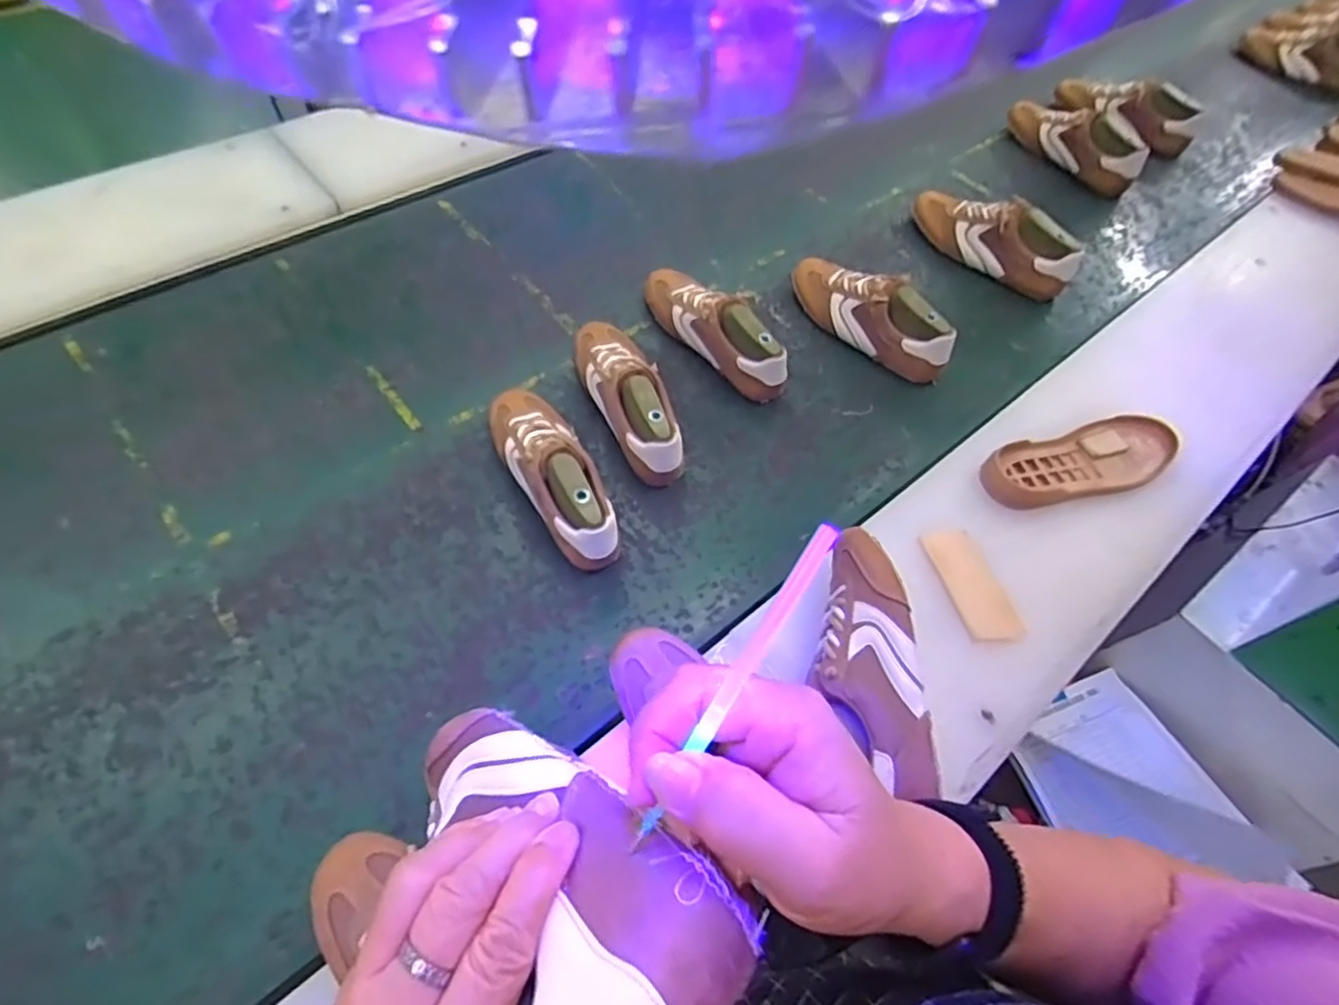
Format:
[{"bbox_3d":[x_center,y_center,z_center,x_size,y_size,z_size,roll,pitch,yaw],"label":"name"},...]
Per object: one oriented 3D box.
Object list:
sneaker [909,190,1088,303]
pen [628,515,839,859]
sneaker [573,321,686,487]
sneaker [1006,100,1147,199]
[{"bbox_3d":[0.517,-0.431,1.078,0.084,0.103,0.277,-36,68,-24],"label":"sneaker"},{"bbox_3d":[0.020,0.058,0.212,0.007,0.005,0.117,33,98,18],"label":"pen"},{"bbox_3d":[-0.050,-0.145,0.838,0.086,0.091,0.268,-17,59,-16],"label":"sneaker"},{"bbox_3d":[0.777,-0.703,1.284,0.089,0.094,0.317,-17,61,-15],"label":"sneaker"}]

